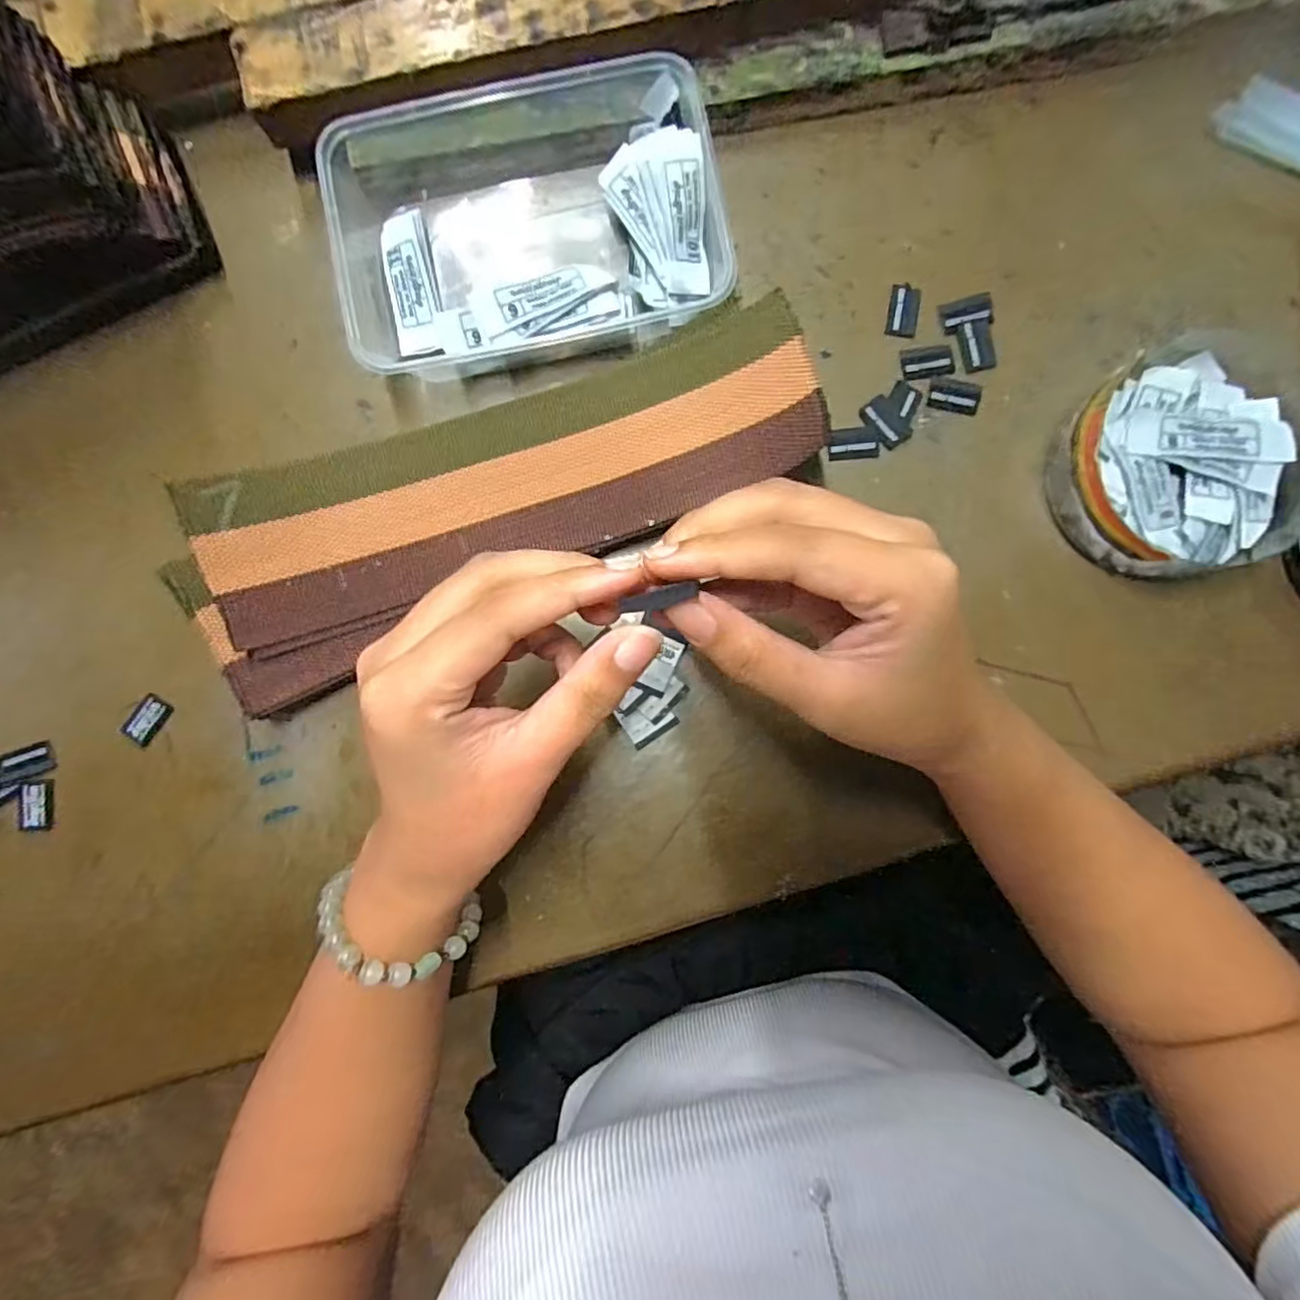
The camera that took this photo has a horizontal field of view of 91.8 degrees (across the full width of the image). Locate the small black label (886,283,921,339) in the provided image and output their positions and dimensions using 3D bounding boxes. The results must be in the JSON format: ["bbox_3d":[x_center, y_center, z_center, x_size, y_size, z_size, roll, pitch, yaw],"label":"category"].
[{"bbox_3d":[0.123,-0.164,0.304,0.014,0.004,0.025,7,88,3],"label":"small black label"}]

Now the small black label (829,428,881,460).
[{"bbox_3d":[0.098,-0.099,0.301,0.024,0.005,0.014,-3,87,2],"label":"small black label"}]

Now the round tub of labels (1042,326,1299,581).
[{"bbox_3d":[0.238,-0.087,0.277,0.109,0.032,0.103,0,87,2],"label":"round tub of labels"}]

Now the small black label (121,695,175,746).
[{"bbox_3d":[-0.244,0.034,0.304,0.015,0.005,0.022,35,89,3],"label":"small black label"}]

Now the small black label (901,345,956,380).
[{"bbox_3d":[0.134,-0.138,0.302,0.024,0.004,0.015,-5,87,2],"label":"small black label"}]

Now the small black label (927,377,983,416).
[{"bbox_3d":[0.146,-0.122,0.301,0.024,0.004,0.016,15,95,9],"label":"small black label"}]

